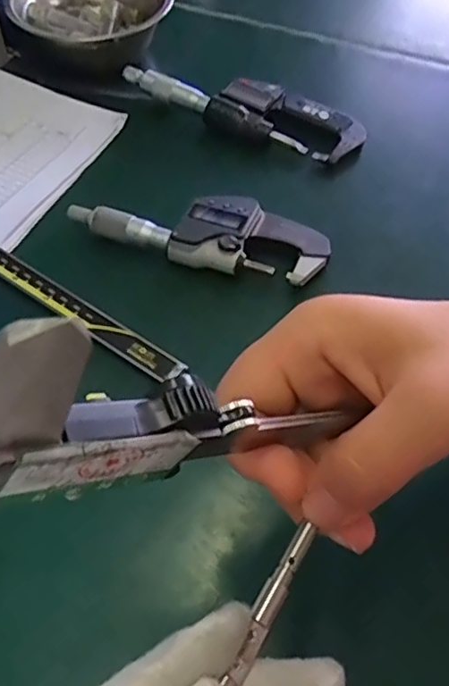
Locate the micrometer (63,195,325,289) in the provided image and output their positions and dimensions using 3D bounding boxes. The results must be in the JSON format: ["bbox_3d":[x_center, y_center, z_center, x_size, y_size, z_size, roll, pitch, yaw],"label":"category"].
[{"bbox_3d":[-0.015,-0.070,0.372,0.158,0.022,0.048,11,55,5],"label":"micrometer"}]

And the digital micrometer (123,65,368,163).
[{"bbox_3d":[0.013,-0.176,0.443,0.180,0.019,0.049,17,56,10],"label":"digital micrometer"}]

